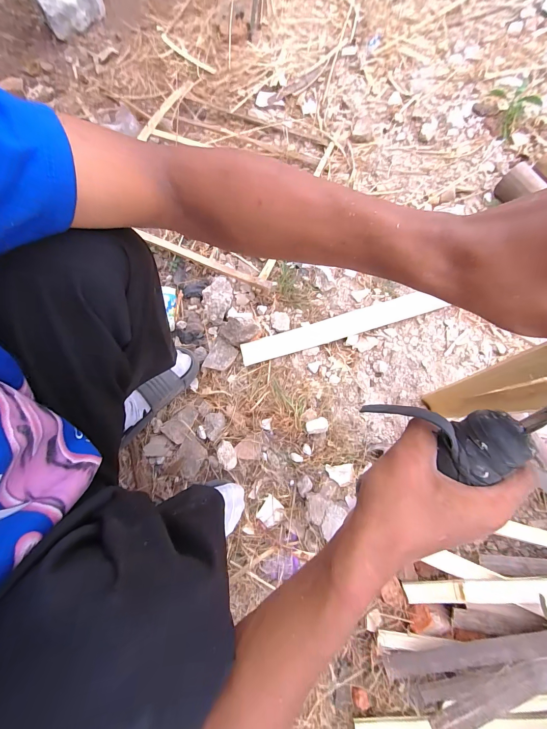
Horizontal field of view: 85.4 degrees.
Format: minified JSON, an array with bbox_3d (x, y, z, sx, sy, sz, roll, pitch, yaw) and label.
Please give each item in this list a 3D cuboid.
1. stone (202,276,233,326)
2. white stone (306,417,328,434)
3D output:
[{"bbox_3d":[-0.120,-0.137,0.642,0.061,0.041,0.097,-2,76,4],"label":"stone"},{"bbox_3d":[0.081,0.116,0.556,0.042,0.017,0.027,-15,75,0],"label":"white stone"}]

